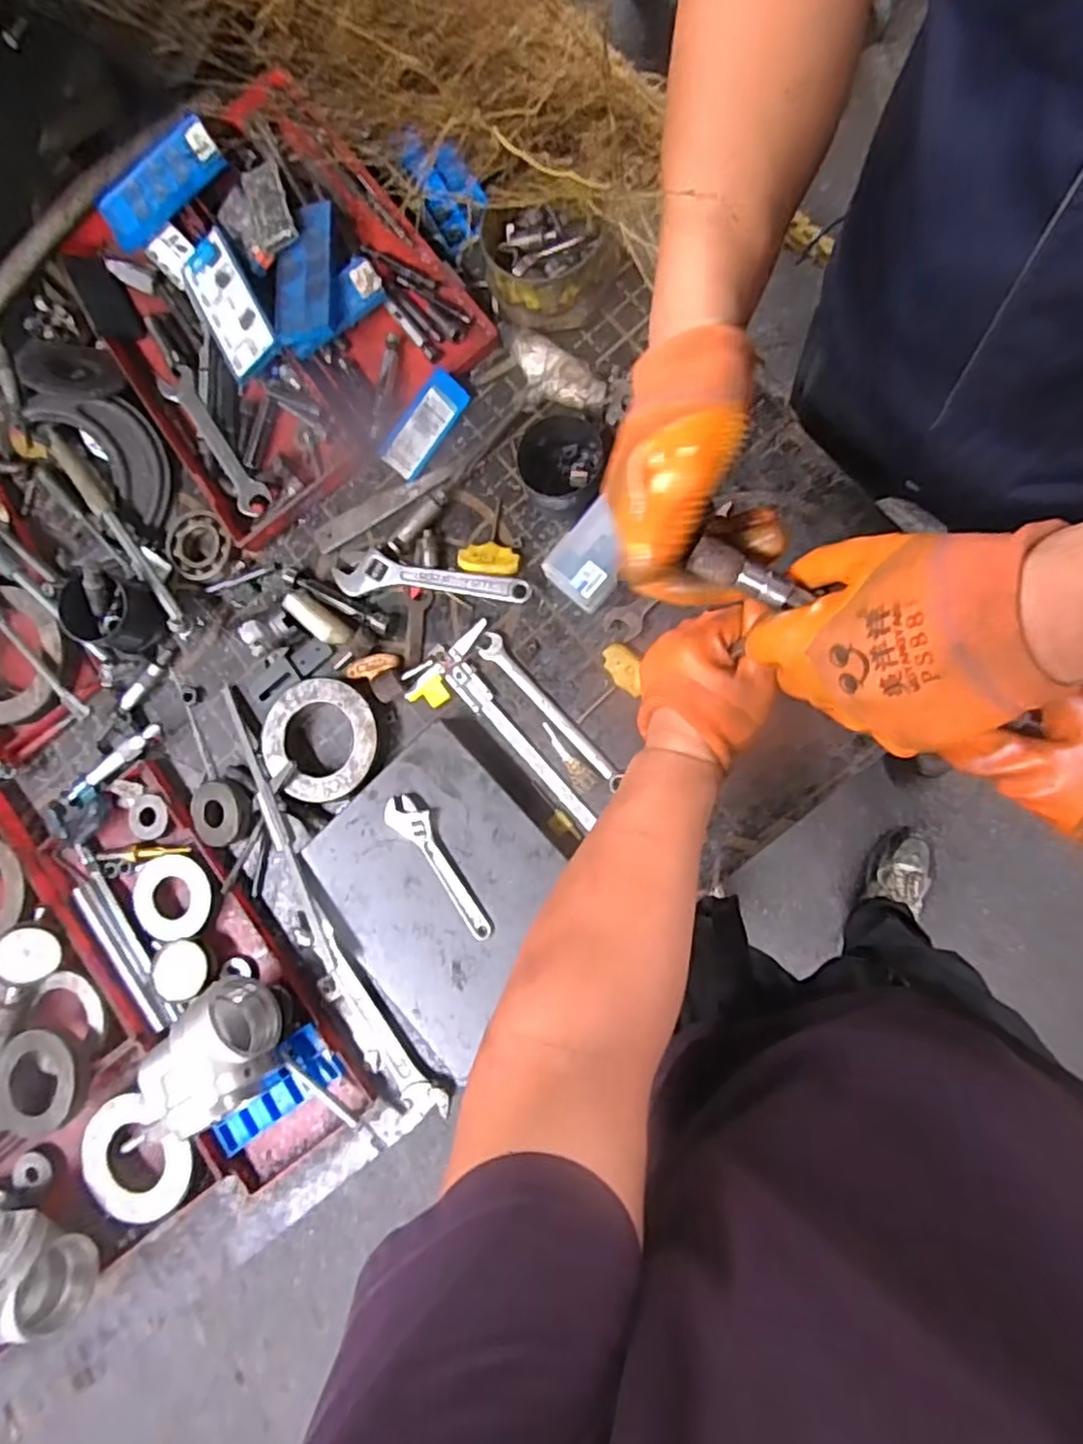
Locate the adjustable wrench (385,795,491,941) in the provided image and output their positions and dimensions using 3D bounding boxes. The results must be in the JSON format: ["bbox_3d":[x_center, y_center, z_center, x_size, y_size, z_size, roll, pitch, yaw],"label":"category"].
[{"bbox_3d":[-0.086,0.125,0.611,0.033,0.013,0.143,-40,81,5],"label":"adjustable wrench"}]

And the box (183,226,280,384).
[{"bbox_3d":[-0.310,-0.410,0.694,0.059,0.031,0.137,-29,82,5],"label":"box"}]

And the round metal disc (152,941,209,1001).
[{"bbox_3d":[-0.339,0.233,0.652,0.056,0.004,0.051,-4,66,6],"label":"round metal disc"}]

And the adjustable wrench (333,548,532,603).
[{"bbox_3d":[-0.105,-0.138,0.658,0.193,0.013,0.044,4,87,10],"label":"adjustable wrench"}]

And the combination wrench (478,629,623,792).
[{"bbox_3d":[0.010,-0.011,0.630,0.023,0.012,0.181,-45,81,4],"label":"combination wrench"}]

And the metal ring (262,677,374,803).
[{"bbox_3d":[-0.210,0.017,0.656,0.114,0.016,0.113,-1,86,10],"label":"metal ring"}]

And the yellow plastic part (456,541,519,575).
[{"bbox_3d":[-0.049,-0.153,0.647,0.060,0.008,0.029,9,88,10],"label":"yellow plastic part"}]

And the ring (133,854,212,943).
[{"bbox_3d":[-0.353,0.168,0.664,0.079,0.009,0.078,-1,86,10],"label":"ring"}]

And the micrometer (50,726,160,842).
[{"bbox_3d":[-0.429,0.062,0.687,0.143,0.014,0.044,-42,81,5],"label":"micrometer"}]

